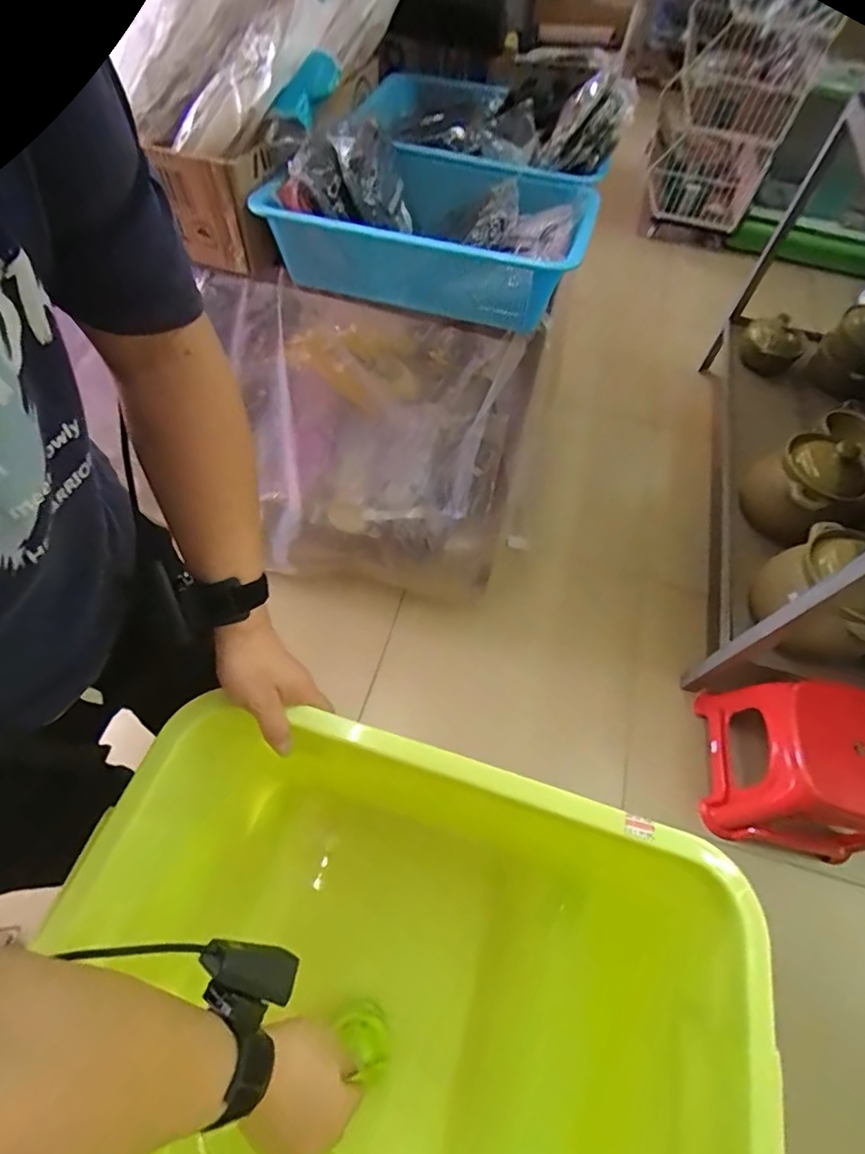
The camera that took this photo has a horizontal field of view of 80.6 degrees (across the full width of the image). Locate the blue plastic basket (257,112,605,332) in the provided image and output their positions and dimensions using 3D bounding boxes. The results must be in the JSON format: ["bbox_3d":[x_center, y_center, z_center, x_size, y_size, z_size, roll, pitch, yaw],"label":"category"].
[{"bbox_3d":[0.017,-0.484,0.683,0.366,0.132,0.300,18,61,6],"label":"blue plastic basket"}]

